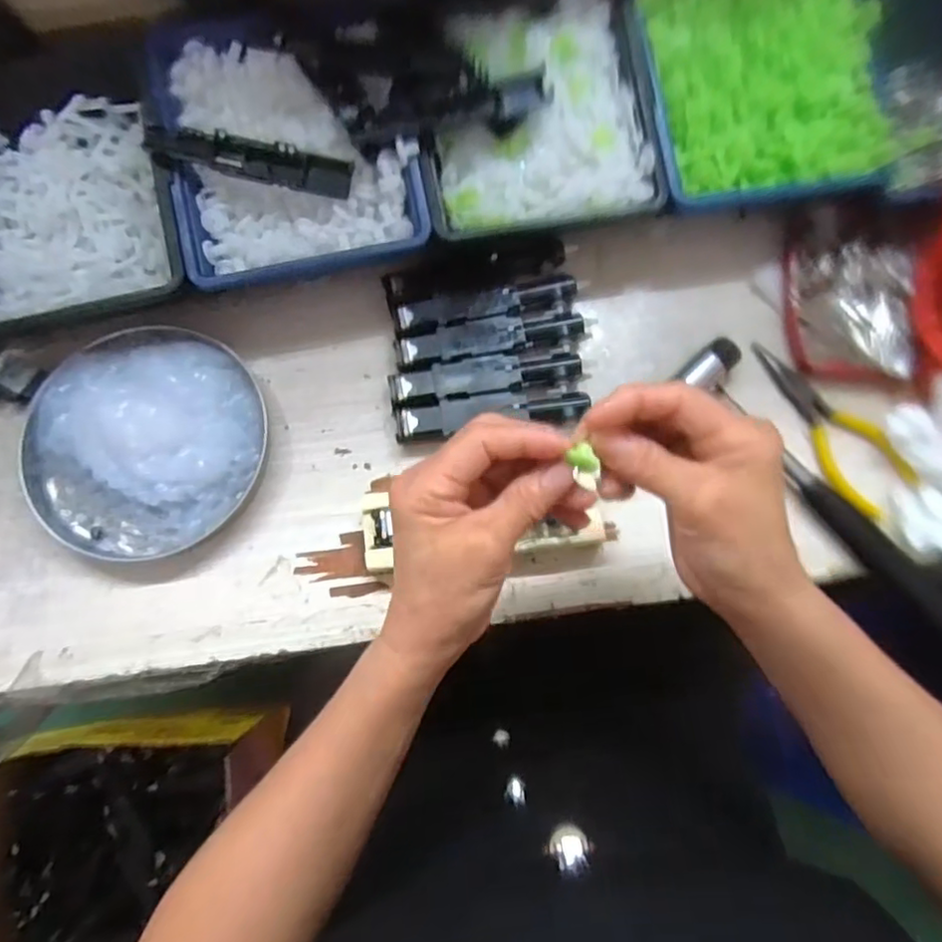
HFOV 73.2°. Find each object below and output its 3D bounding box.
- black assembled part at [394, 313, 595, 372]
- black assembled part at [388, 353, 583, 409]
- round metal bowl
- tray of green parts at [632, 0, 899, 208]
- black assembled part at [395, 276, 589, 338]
[{"bbox_3d":[0.017,-0.083,0.410,0.127,0.019,0.026,-9,77,-3],"label":"black assembled part"},{"bbox_3d":[0.010,-0.058,0.403,0.119,0.020,0.026,-9,77,-3],"label":"black assembled part"},{"bbox_3d":[-0.201,-0.019,0.386,0.142,0.028,0.133,0,77,-1],"label":"round metal bowl"},{"bbox_3d":[0.181,-0.245,0.392,0.141,0.045,0.148,-6,97,8],"label":"tray of green parts"},{"bbox_3d":[0.012,-0.105,0.416,0.121,0.019,0.023,-11,77,-3],"label":"black assembled part"}]

